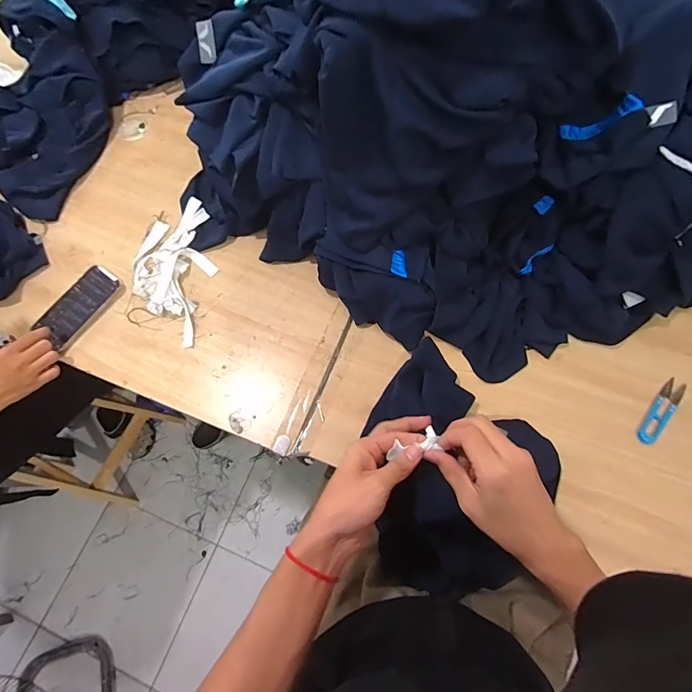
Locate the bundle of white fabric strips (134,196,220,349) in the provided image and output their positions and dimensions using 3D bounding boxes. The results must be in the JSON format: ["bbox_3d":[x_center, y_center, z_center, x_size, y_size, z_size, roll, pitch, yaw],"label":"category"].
[{"bbox_3d":[-0.308,-0.134,0.724,0.139,0.024,0.283,-14,69,-3],"label":"bundle of white fabric strips"}]

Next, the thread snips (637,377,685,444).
[{"bbox_3d":[0.468,0.098,0.596,0.031,0.004,0.118,38,75,15],"label":"thread snips"}]

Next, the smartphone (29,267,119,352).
[{"bbox_3d":[-0.471,-0.075,0.712,0.068,0.012,0.149,31,73,14],"label":"smartphone"}]

